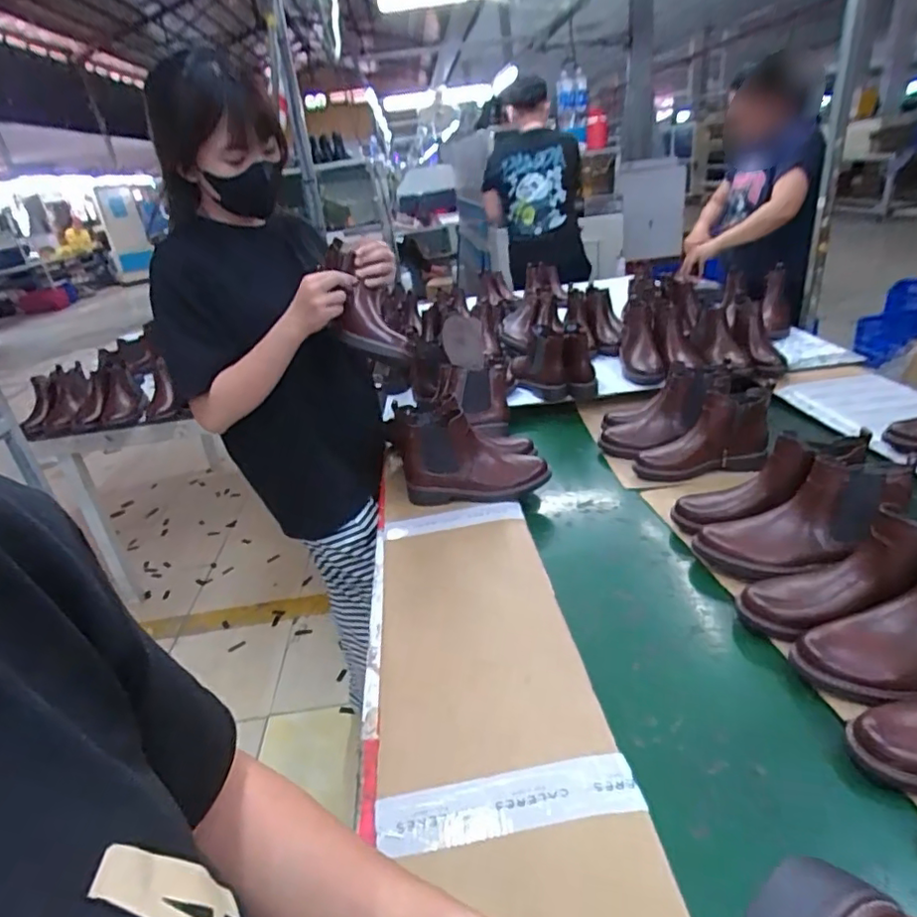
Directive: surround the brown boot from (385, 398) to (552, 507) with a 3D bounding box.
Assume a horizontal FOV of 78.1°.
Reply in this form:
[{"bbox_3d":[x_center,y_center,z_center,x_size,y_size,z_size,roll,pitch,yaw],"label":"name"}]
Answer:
[{"bbox_3d":[0.019,-0.005,1.057,0.279,0.166,0.120,2,29,17],"label":"brown boot"}]

